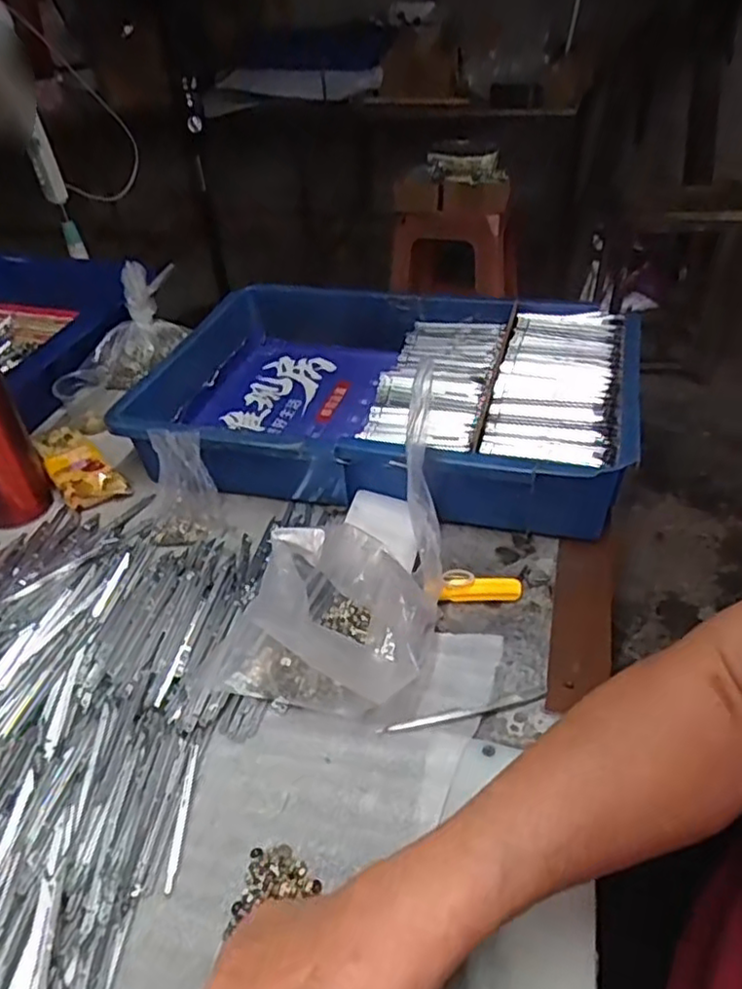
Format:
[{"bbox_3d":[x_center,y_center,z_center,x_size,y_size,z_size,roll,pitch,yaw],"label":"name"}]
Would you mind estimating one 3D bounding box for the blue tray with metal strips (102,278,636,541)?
[{"bbox_3d":[0.013,-0.093,0.654,0.443,0.084,0.297,6,40,13],"label":"blue tray with metal strips"}]

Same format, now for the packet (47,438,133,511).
[{"bbox_3d":[-0.260,-0.019,0.619,0.052,0.033,0.065,-30,45,-28],"label":"packet"}]

